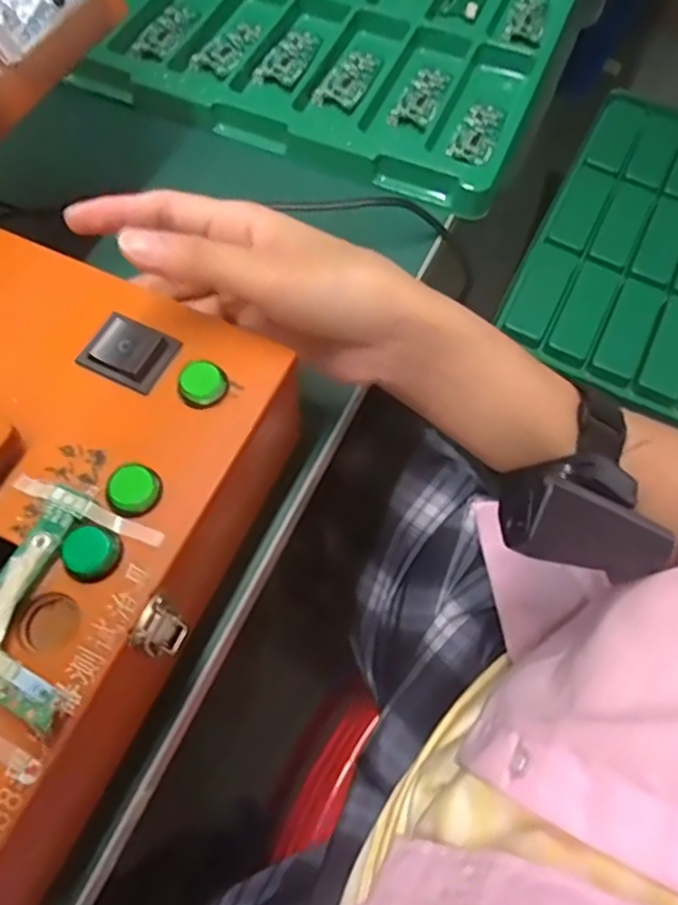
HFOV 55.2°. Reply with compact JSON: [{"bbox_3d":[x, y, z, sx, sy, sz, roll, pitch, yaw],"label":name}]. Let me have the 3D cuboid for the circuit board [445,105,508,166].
[{"bbox_3d":[0.084,-0.193,0.391,0.024,0.006,0.061,22,66,8],"label":"circuit board"}]

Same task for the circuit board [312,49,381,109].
[{"bbox_3d":[0.007,-0.240,0.414,0.026,0.004,0.062,23,66,9],"label":"circuit board"}]

